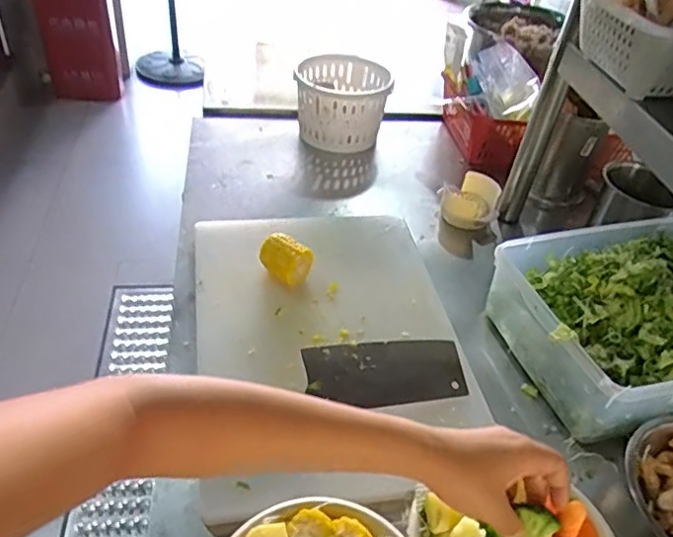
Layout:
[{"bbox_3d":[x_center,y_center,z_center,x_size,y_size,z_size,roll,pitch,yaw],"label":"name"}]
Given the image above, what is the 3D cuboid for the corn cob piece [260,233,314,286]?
[{"bbox_3d":[-0.067,-0.009,0.766,0.065,0.044,0.047,26,45,19],"label":"corn cob piece"}]

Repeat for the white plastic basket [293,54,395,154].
[{"bbox_3d":[0.008,-0.299,1.076,0.167,0.116,0.161,5,42,-3],"label":"white plastic basket"}]

